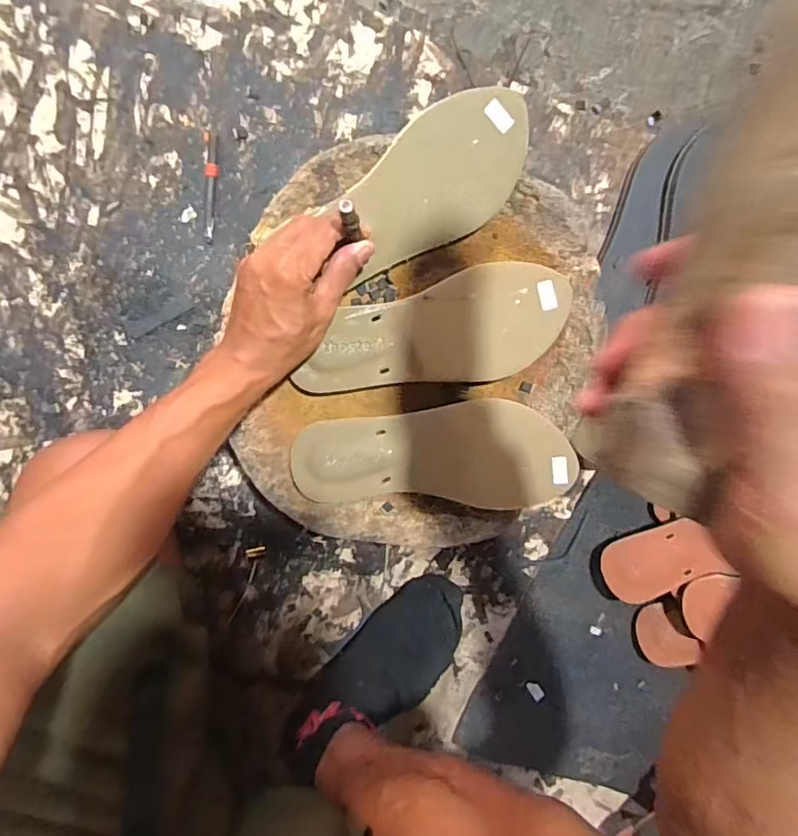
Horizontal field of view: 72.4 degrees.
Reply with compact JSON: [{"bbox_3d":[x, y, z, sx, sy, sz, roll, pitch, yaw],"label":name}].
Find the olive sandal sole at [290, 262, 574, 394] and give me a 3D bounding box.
[{"bbox_3d":[0.031,-0.075,0.480,0.236,0.026,0.092,-11,98,-6],"label":"olive sandal sole"}]

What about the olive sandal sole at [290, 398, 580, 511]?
[{"bbox_3d":[0.036,0.032,0.492,0.252,0.012,0.096,3,97,-7],"label":"olive sandal sole"}]

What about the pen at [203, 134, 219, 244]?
[{"bbox_3d":[-0.178,-0.216,0.514,0.012,0.006,0.098,4,97,-8],"label":"pen"}]

